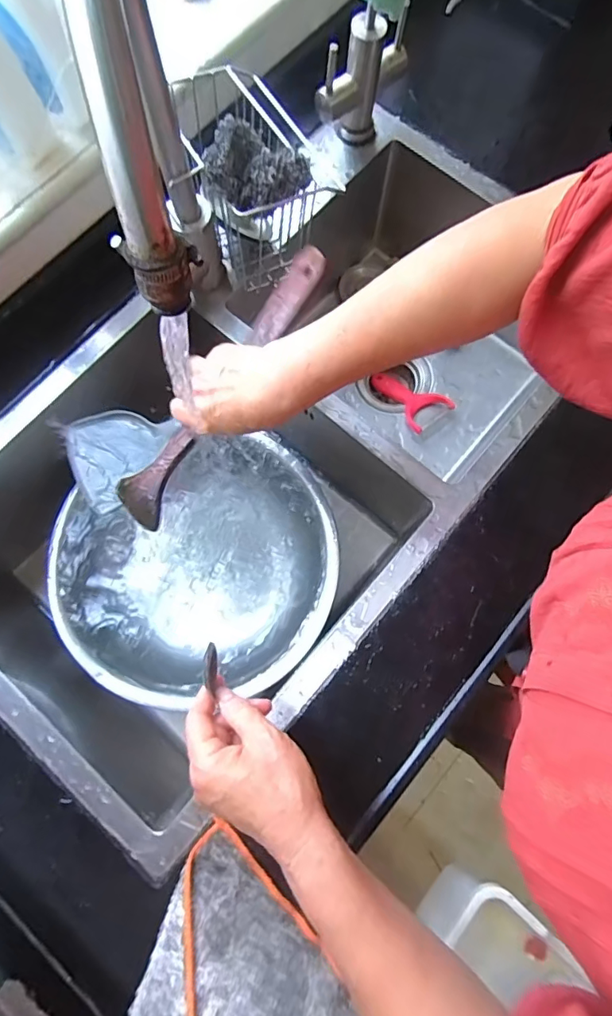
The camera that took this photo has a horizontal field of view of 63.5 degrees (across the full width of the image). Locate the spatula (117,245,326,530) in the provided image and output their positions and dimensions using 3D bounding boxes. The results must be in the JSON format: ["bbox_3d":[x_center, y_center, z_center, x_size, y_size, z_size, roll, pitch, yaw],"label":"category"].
[{"bbox_3d":[-0.079,-0.106,0.449,0.055,0.027,0.284,40,101,8],"label":"spatula"}]

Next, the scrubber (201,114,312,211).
[{"bbox_3d":[-0.043,-0.290,0.422,0.082,0.035,0.054,11,77,2],"label":"scrubber"}]

